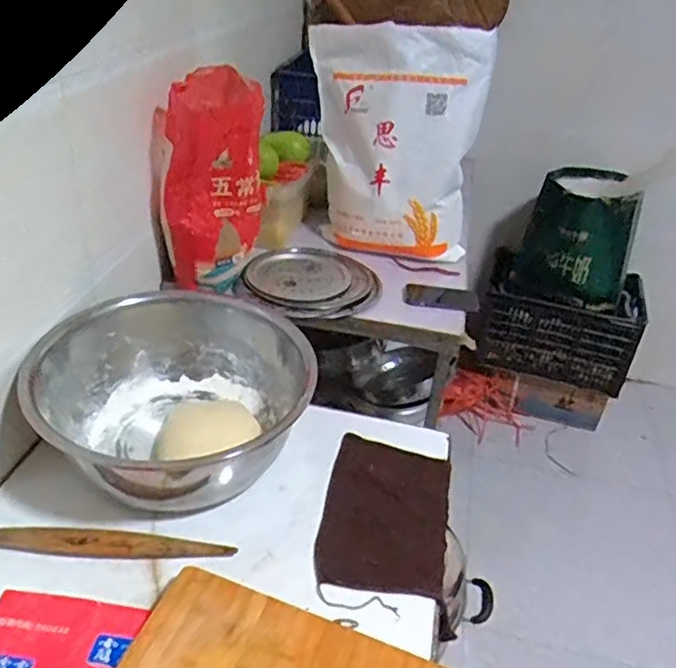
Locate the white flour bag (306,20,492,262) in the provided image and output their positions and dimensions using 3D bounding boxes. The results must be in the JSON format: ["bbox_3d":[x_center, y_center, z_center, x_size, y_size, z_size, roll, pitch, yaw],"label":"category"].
[{"bbox_3d":[0.123,-0.416,1.407,0.376,0.450,0.215,4,34,-2],"label":"white flour bag"}]

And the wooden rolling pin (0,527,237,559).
[{"bbox_3d":[-0.299,0.263,0.794,0.326,0.026,0.029,4,34,-2],"label":"wooden rolling pin"}]

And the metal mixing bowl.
[{"bbox_3d":[-0.235,0.096,0.956,0.369,0.191,0.369,3,34,-2],"label":"metal mixing bowl"}]

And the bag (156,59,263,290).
[{"bbox_3d":[-0.242,-0.279,1.213,0.180,0.383,0.138,4,34,-2],"label":"bag"}]

